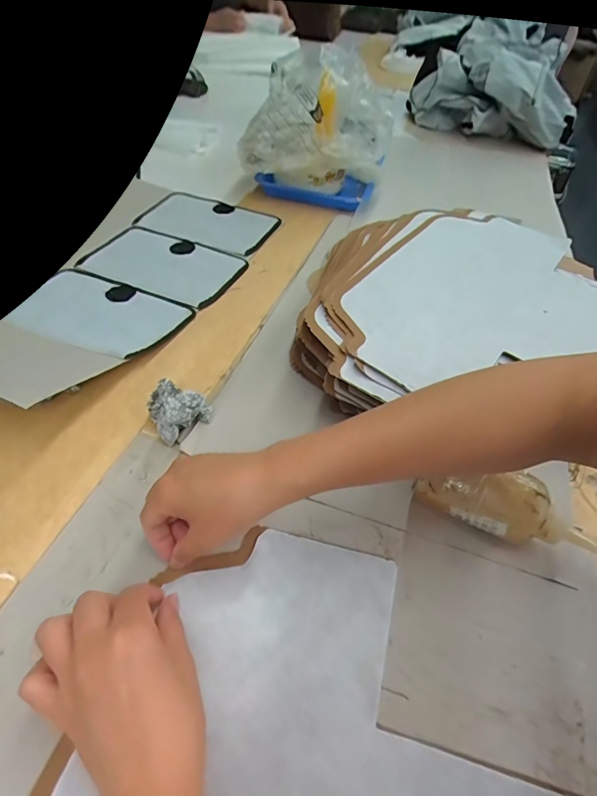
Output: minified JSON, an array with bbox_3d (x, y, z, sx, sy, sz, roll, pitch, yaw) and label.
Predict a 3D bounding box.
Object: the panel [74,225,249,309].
[{"bbox_3d":[-0.201,-0.203,0.629,0.216,0.016,0.136,20,50,13],"label":"panel"}]

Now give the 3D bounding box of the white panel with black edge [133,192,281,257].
[{"bbox_3d":[-0.153,-0.308,0.720,0.225,0.005,0.144,22,51,14],"label":"white panel with black edge"}]

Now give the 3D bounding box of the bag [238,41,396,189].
[{"bbox_3d":[0.025,-0.458,0.704,0.227,0.185,0.121,-8,50,-12],"label":"bag"}]

